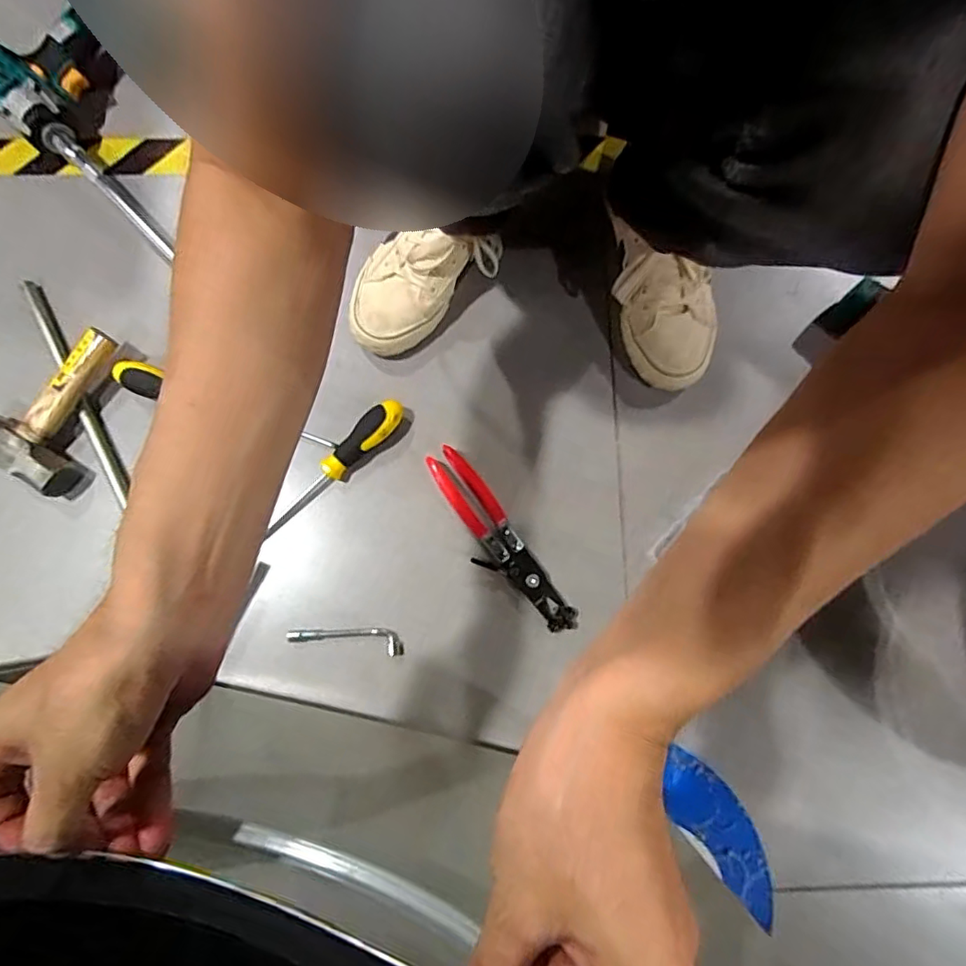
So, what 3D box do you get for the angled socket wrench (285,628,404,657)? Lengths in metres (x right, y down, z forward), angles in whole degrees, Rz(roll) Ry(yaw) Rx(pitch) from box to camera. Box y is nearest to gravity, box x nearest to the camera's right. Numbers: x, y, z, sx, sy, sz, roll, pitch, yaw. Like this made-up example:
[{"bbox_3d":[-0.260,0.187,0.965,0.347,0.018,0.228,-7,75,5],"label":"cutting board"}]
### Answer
[{"bbox_3d":[-0.137,0.156,0.550,0.114,0.011,0.023,6,80,0],"label":"angled socket wrench"}]

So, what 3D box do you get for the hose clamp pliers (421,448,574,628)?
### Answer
[{"bbox_3d":[0.014,0.061,0.568,0.048,0.016,0.219,-35,82,-7],"label":"hose clamp pliers"}]

